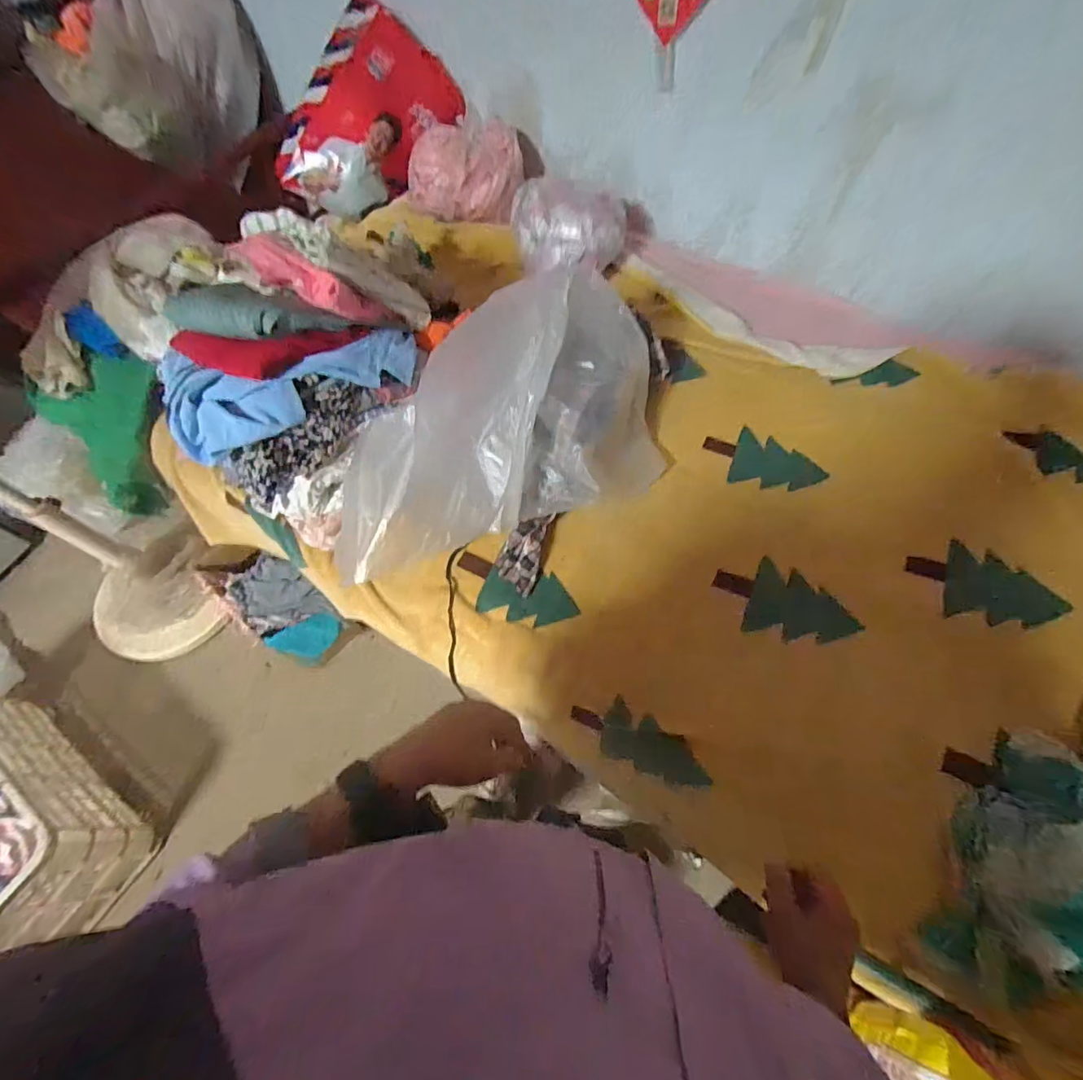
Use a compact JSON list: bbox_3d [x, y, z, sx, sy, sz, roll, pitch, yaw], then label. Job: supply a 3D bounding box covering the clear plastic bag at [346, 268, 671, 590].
[{"bbox_3d":[-0.067,-0.164,0.749,0.569,0.226,0.264,-25,63,-11],"label":"clear plastic bag"}]

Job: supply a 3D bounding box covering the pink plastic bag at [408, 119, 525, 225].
[{"bbox_3d":[-0.177,-0.836,1.153,0.274,0.173,0.144,-6,61,0],"label":"pink plastic bag"}]

